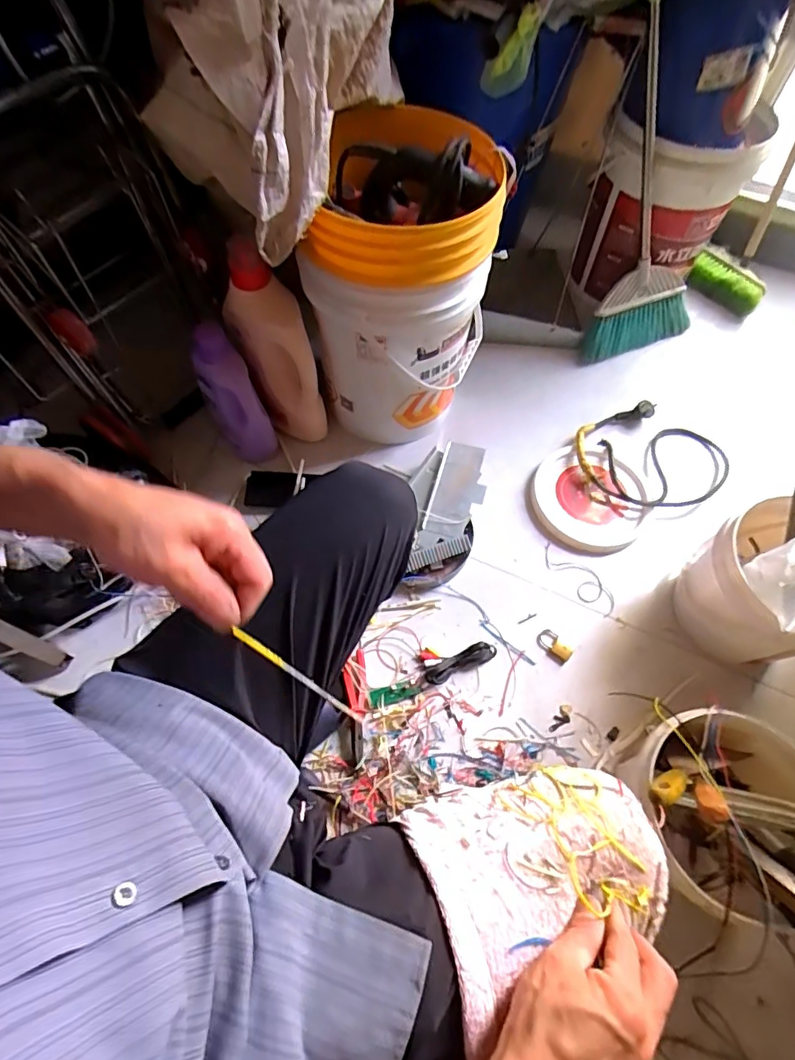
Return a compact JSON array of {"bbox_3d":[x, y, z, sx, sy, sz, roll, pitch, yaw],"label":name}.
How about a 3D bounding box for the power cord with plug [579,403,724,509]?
[{"bbox_3d":[0.515,-0.152,1.044,0.311,0.031,0.237,-10,63,-7],"label":"power cord with plug"}]

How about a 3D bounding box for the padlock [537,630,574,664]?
[{"bbox_3d":[0.265,0.195,0.882,0.034,0.019,0.061,-36,69,-18],"label":"padlock"}]

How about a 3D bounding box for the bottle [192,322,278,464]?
[{"bbox_3d":[-0.290,-0.224,0.956,0.075,0.277,0.109,-39,70,-19],"label":"bottle"}]

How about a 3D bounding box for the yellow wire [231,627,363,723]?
[{"bbox_3d":[-0.067,0.103,0.367,0.109,0.006,0.006,40,65,-13],"label":"yellow wire"}]

